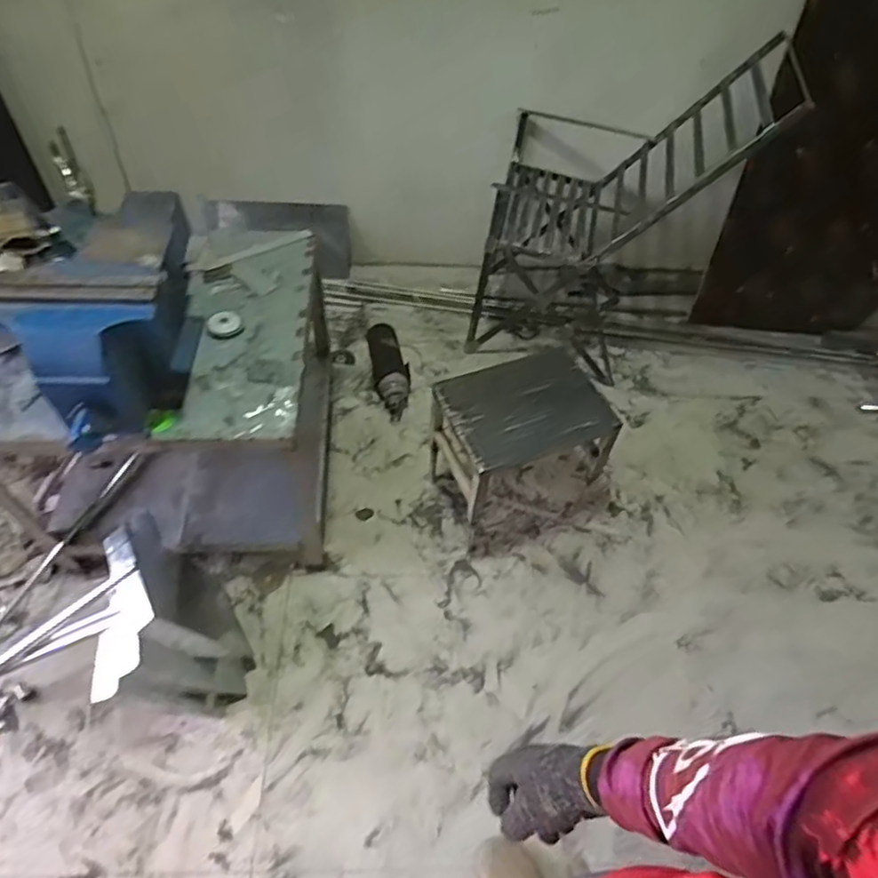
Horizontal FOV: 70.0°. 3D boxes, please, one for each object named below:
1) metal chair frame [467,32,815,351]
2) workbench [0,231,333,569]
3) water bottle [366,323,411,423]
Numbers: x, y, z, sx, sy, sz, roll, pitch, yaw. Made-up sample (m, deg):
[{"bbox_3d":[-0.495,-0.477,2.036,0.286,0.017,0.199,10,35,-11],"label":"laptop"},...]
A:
[{"bbox_3d":[0.490,-0.645,1.823,0.649,0.846,0.476,15,54,7],"label":"metal chair frame"},{"bbox_3d":[-0.586,-0.095,1.434,0.609,0.491,0.598,0,53,-4],"label":"workbench"},{"bbox_3d":[-0.147,-0.218,1.937,0.115,0.081,0.336,-8,54,-9],"label":"water bottle"}]

